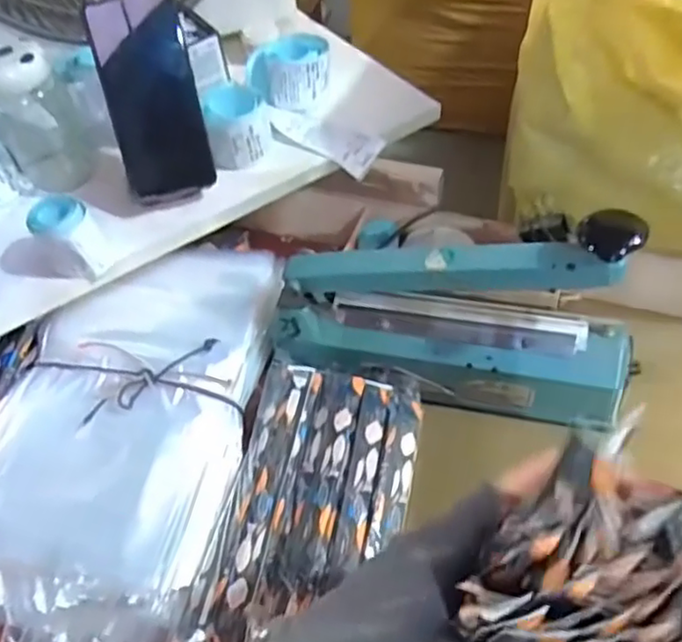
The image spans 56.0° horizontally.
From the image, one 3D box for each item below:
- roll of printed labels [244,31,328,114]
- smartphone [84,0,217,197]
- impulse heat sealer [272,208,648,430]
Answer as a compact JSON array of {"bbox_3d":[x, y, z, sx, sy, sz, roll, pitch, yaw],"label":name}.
[{"bbox_3d":[-0.055,-0.263,0.678,0.086,0.046,0.069,-2,51,5],"label":"roll of printed labels"},{"bbox_3d":[-0.161,-0.189,0.556,0.075,0.162,0.006,-12,35,-10],"label":"smartphone"},{"bbox_3d":[0.086,-0.010,0.528,0.300,0.171,0.072,9,53,13],"label":"impulse heat sealer"}]

